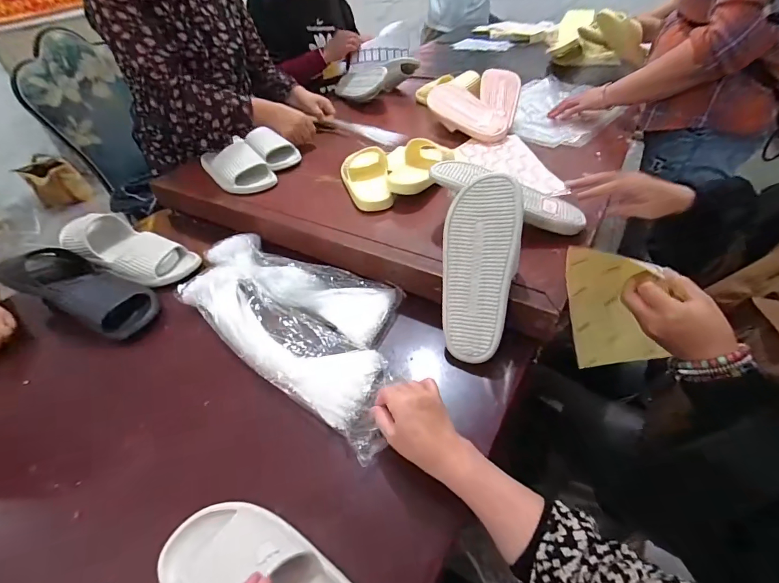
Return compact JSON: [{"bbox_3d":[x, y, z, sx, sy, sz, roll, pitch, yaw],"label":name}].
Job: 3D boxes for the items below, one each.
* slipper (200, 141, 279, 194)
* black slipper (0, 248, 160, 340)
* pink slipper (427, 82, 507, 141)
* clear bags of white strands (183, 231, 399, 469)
[{"bbox_3d":[-0.380,-0.315,0.928,0.126,0.060,0.226,-31,50,-23],"label":"slipper"},{"bbox_3d":[-0.578,-0.012,0.711,0.307,0.088,0.117,14,48,18],"label":"black slipper"},{"bbox_3d":[0.210,-0.463,1.021,0.253,0.067,0.107,40,85,25],"label":"pink slipper"},{"bbox_3d":[-0.148,0.029,0.660,0.511,0.031,0.248,29,54,30],"label":"clear bags of white strands"}]

